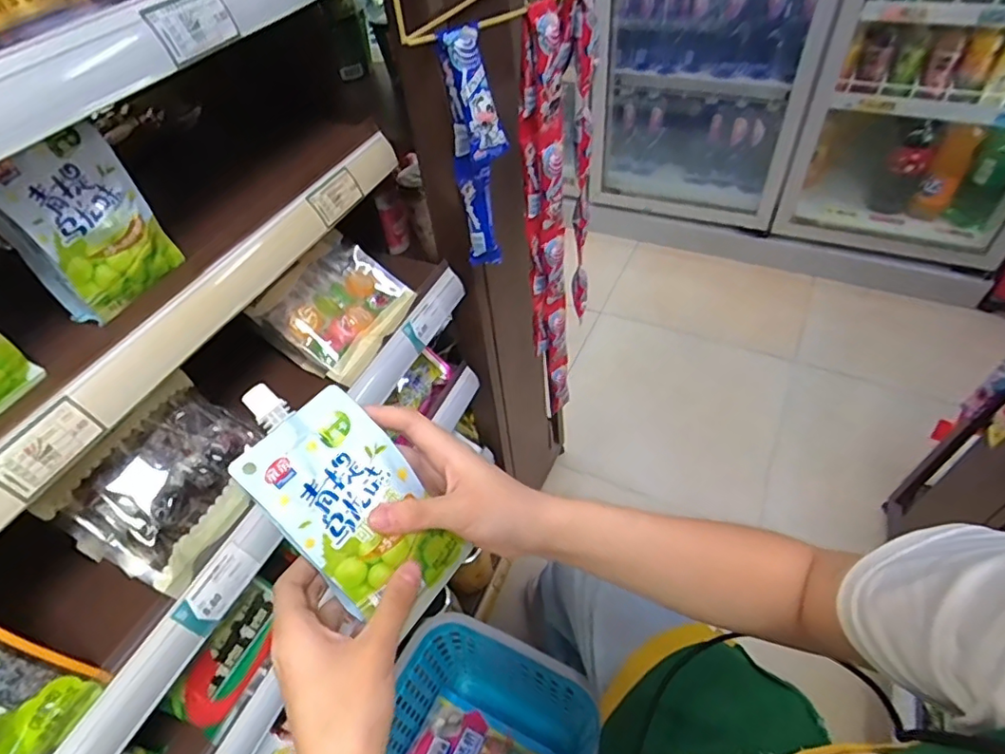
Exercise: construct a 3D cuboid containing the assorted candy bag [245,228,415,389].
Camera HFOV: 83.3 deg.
[{"bbox_3d":[-0.182,-0.078,0.637,0.125,0.030,0.157,38,57,-8],"label":"assorted candy bag"}]

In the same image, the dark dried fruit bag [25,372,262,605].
[{"bbox_3d":[-0.274,0.087,0.474,0.031,0.121,0.144,-24,29,52],"label":"dark dried fruit bag"}]

